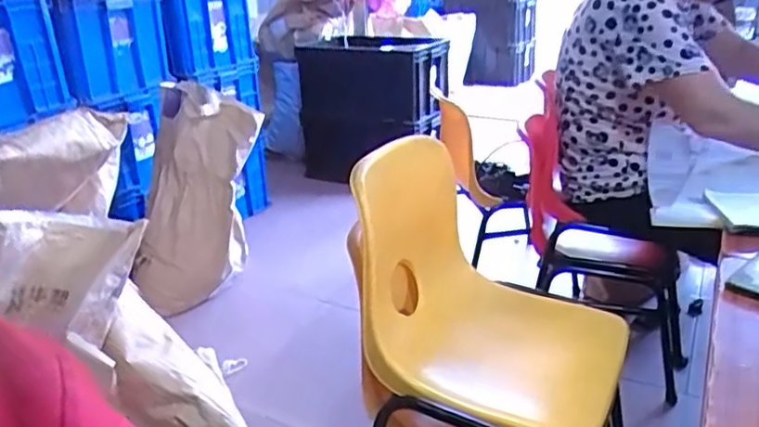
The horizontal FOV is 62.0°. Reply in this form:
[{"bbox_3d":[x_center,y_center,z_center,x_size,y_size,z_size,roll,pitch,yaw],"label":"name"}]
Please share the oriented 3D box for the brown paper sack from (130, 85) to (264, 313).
[{"bbox_3d":[-0.547,-0.036,1.913,0.264,0.666,0.233,8,12,-28],"label":"brown paper sack"}]

